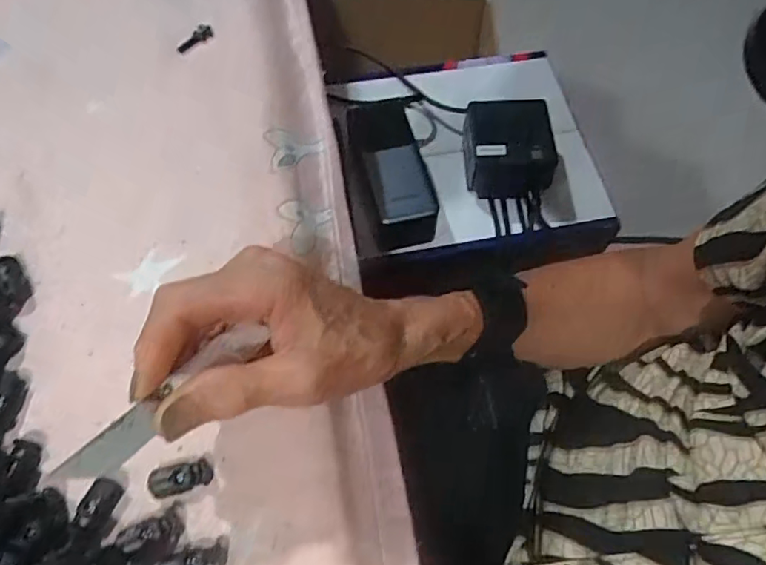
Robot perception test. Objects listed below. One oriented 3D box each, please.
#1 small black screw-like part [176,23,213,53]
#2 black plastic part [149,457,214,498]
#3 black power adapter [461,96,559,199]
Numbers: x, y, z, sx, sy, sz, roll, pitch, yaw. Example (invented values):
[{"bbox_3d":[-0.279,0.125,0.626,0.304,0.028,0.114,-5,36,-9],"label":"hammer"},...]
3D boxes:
[{"bbox_3d":[-0.132,-0.170,0.401,0.012,0.007,0.028,39,67,16],"label":"small black screw-like part"},{"bbox_3d":[-0.097,0.094,0.273,0.028,0.008,0.013,-15,65,-8],"label":"black plastic part"},{"bbox_3d":[0.118,-0.128,0.541,0.078,0.050,0.085,1,63,-1],"label":"black power adapter"}]

